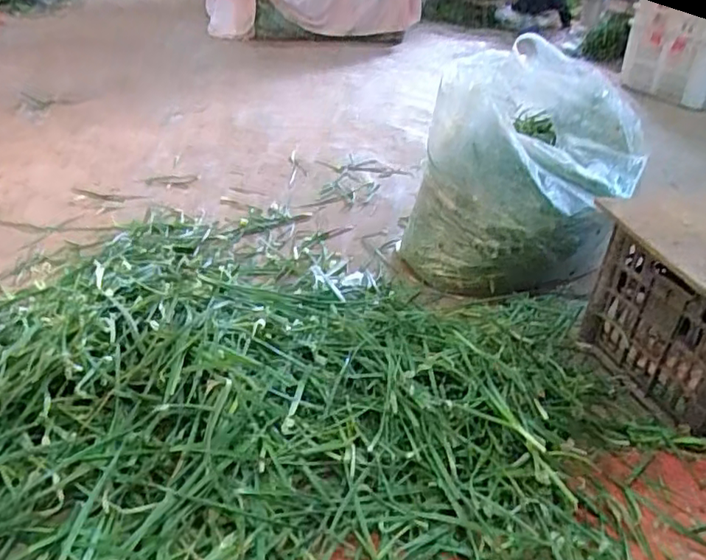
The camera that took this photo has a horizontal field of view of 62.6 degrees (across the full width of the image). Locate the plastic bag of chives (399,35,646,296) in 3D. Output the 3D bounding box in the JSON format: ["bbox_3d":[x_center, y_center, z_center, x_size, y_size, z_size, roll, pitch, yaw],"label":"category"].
[{"bbox_3d":[0.424,-0.258,1.380,0.430,0.443,0.559,22,35,27],"label":"plastic bag of chives"}]

